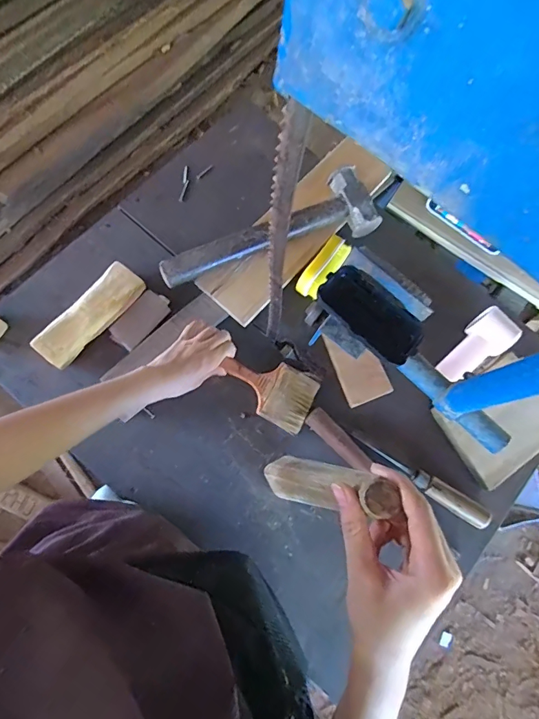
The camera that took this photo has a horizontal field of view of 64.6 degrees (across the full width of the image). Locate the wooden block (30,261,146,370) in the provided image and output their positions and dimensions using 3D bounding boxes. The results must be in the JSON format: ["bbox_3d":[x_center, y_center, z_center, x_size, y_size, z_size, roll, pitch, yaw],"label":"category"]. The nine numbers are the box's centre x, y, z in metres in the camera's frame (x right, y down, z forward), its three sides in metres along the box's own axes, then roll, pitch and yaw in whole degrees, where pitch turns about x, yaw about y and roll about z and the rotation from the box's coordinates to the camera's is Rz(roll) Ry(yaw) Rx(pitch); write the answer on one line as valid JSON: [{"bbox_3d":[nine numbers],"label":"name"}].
[{"bbox_3d":[-0.267,-0.069,0.632,0.053,0.034,0.174,38,75,4],"label":"wooden block"}]

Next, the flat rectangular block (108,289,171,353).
[{"bbox_3d":[-0.200,-0.062,0.663,0.051,0.008,0.098,40,75,5],"label":"flat rectangular block"}]

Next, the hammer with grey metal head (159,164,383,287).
[{"bbox_3d":[-0.003,-0.201,0.682,0.355,0.054,0.109,-23,79,-12],"label":"hammer with grey metal head"}]

